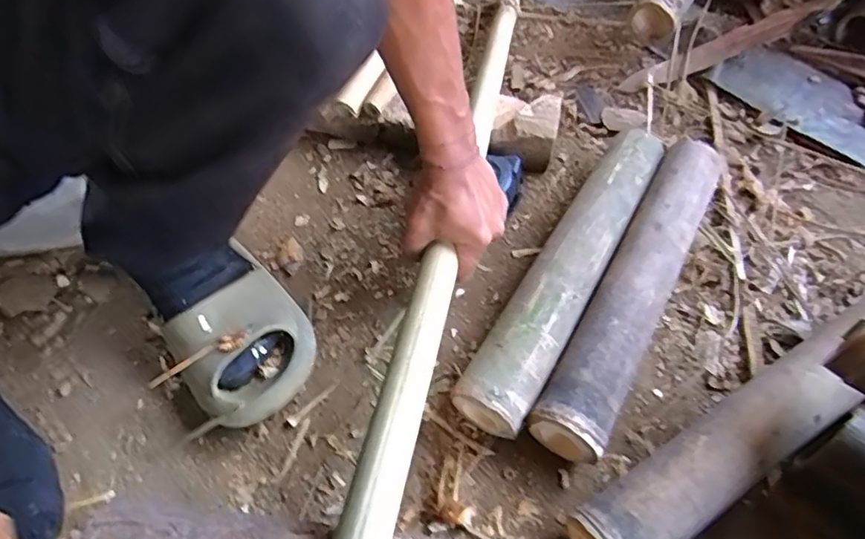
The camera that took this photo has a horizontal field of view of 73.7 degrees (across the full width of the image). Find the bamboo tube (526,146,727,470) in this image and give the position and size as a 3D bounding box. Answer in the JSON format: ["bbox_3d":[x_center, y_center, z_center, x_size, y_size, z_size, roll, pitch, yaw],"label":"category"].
[{"bbox_3d":[0.187,0.010,0.526,0.060,0.053,0.349,26,60,18],"label":"bamboo tube"}]

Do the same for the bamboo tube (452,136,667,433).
[{"bbox_3d":[0.125,-0.008,0.538,0.062,0.057,0.352,25,60,17],"label":"bamboo tube"}]

